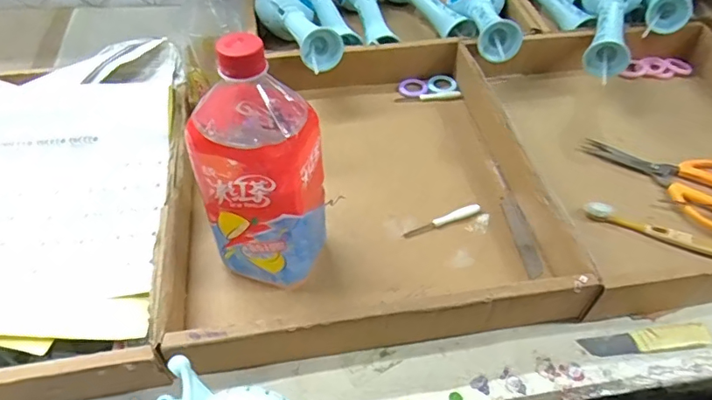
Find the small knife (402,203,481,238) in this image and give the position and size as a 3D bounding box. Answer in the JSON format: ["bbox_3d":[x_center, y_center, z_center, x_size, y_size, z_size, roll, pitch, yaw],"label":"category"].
[{"bbox_3d":[0.086,0.021,0.513,0.086,0.010,0.011,-19,54,-18],"label":"small knife"}]

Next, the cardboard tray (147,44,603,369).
[{"bbox_3d":[-0.004,-0.033,0.532,0.351,0.063,0.371,-6,51,-8],"label":"cardboard tray"}]

